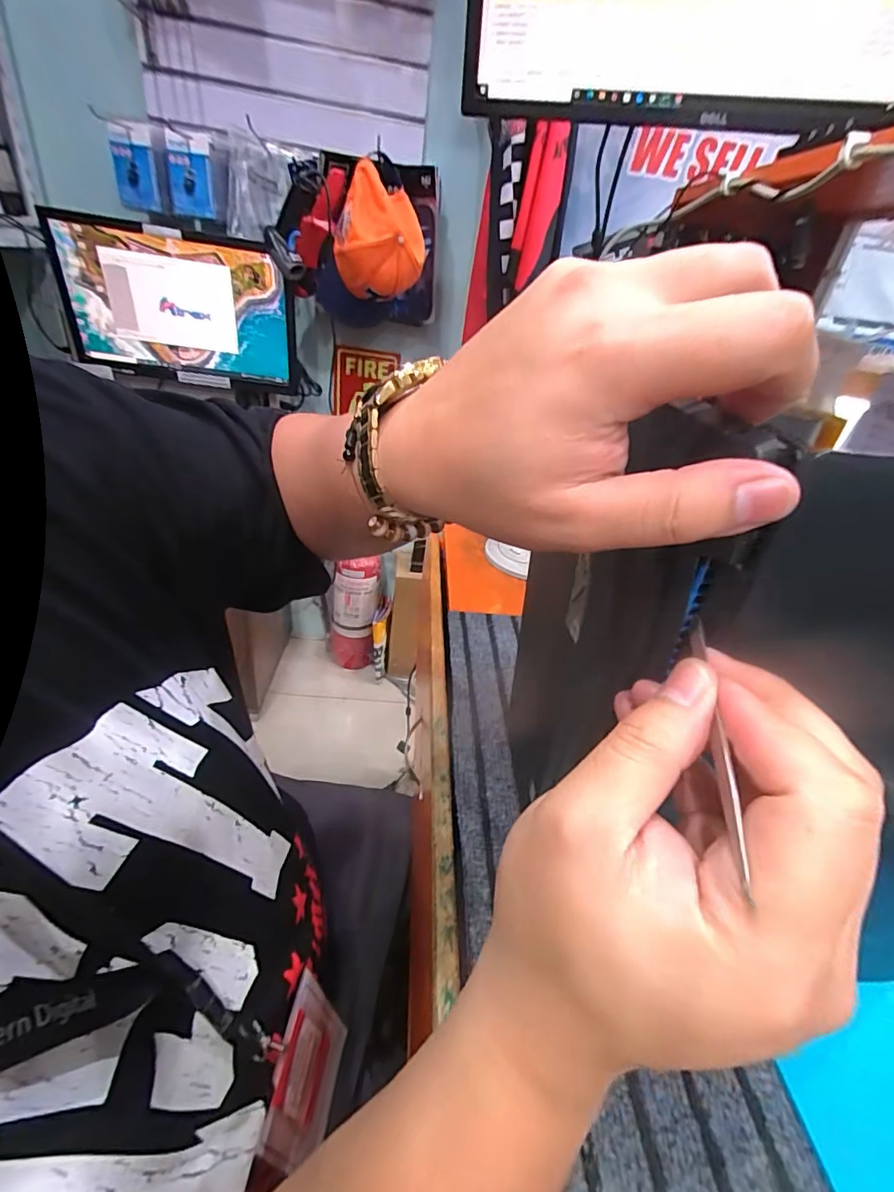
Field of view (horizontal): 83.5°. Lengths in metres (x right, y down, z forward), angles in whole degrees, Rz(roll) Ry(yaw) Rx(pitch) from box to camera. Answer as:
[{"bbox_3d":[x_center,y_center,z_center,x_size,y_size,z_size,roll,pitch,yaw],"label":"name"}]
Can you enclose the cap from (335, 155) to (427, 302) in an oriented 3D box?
[{"bbox_3d":[-0.136,-0.715,1.003,0.176,0.220,0.146,1,33,-11],"label":"cap"}]

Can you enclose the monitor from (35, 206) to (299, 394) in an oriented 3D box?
[{"bbox_3d":[-0.608,-0.644,1.117,0.528,0.286,0.038,8,35,-2],"label":"monitor"}]

